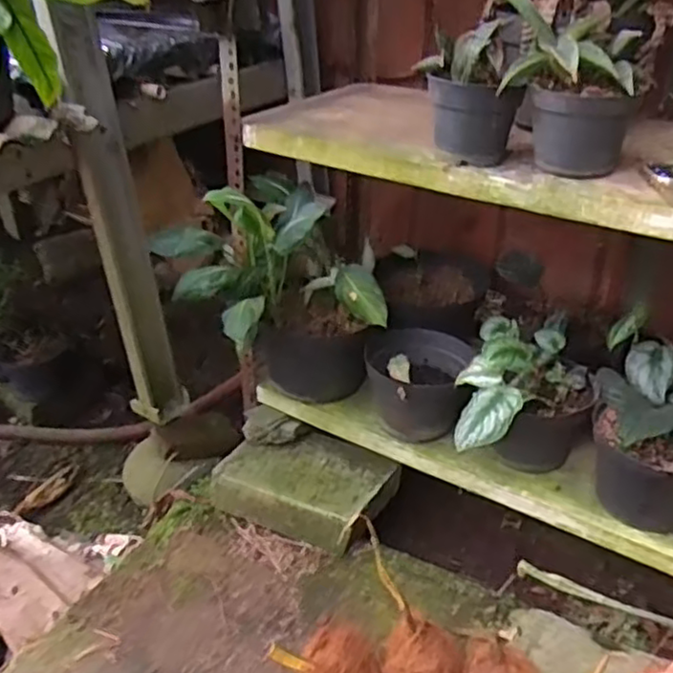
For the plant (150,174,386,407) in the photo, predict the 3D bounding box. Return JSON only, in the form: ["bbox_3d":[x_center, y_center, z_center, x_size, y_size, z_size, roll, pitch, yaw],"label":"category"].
[{"bbox_3d":[-0.076,-0.040,1.065,0.291,0.368,0.269,-2,30,0],"label":"plant"}]

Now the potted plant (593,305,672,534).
[{"bbox_3d":[0.474,0.134,0.958,0.247,0.208,0.194,21,37,34],"label":"potted plant"}]

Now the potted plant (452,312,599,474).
[{"bbox_3d":[0.257,0.123,0.966,0.169,0.235,0.279,11,32,21],"label":"potted plant"}]

